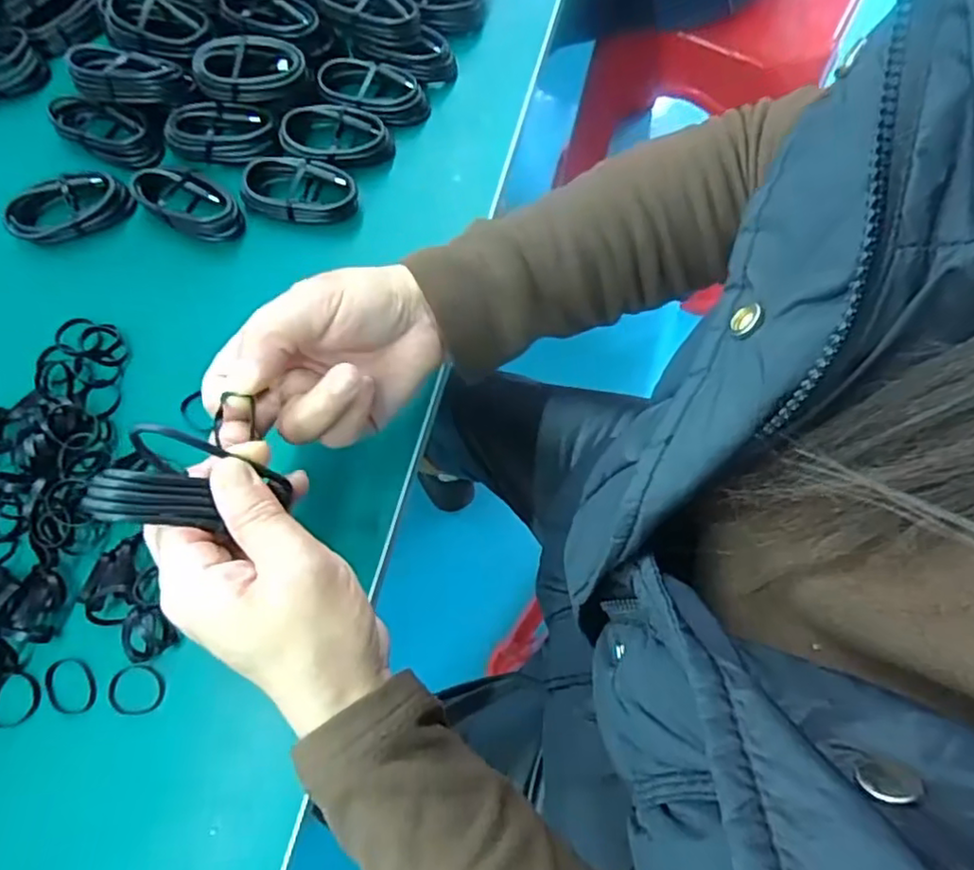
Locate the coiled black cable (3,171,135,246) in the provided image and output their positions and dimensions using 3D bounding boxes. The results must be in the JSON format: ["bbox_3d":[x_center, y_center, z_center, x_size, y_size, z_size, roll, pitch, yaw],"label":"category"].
[{"bbox_3d":[-0.268,-0.145,0.418,0.074,0.022,0.036,-19,72,-5],"label":"coiled black cable"}]

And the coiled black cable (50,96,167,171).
[{"bbox_3d":[-0.256,-0.202,0.433,0.072,0.025,0.035,17,73,7],"label":"coiled black cable"}]

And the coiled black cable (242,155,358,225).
[{"bbox_3d":[-0.119,-0.157,0.420,0.073,0.025,0.038,13,72,6],"label":"coiled black cable"}]

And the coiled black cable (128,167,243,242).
[{"bbox_3d":[-0.193,-0.149,0.419,0.070,0.024,0.038,31,75,11],"label":"coiled black cable"}]

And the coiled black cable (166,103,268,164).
[{"bbox_3d":[-0.178,-0.201,0.431,0.060,0.021,0.033,3,72,3],"label":"coiled black cable"}]

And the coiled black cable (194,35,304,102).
[{"bbox_3d":[-0.155,-0.241,0.423,0.068,0.022,0.034,-19,72,-5],"label":"coiled black cable"}]

